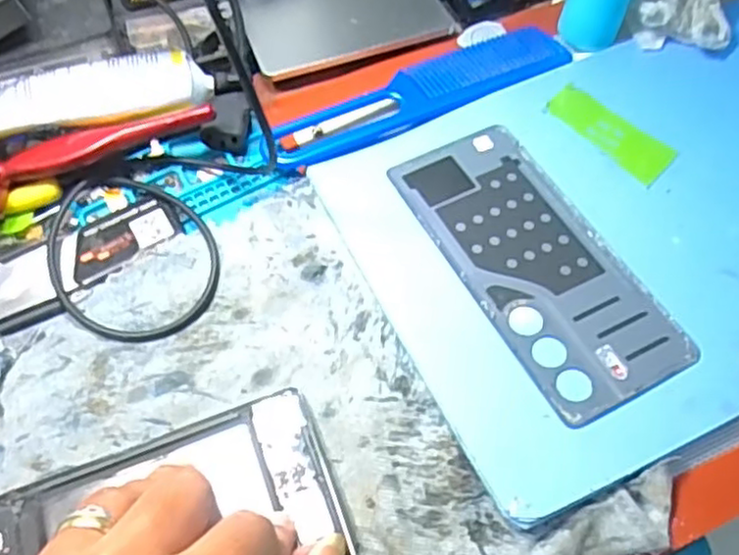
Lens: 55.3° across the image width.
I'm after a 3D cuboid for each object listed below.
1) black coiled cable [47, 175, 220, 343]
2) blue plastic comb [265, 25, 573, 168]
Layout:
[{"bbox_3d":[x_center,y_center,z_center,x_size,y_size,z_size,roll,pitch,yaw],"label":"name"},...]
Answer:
[{"bbox_3d":[-0.118,-0.012,0.344,0.100,0.010,0.075,36,65,22],"label":"black coiled cable"},{"bbox_3d":[0.029,-0.104,0.393,0.182,0.007,0.035,-26,60,-14],"label":"blue plastic comb"}]

